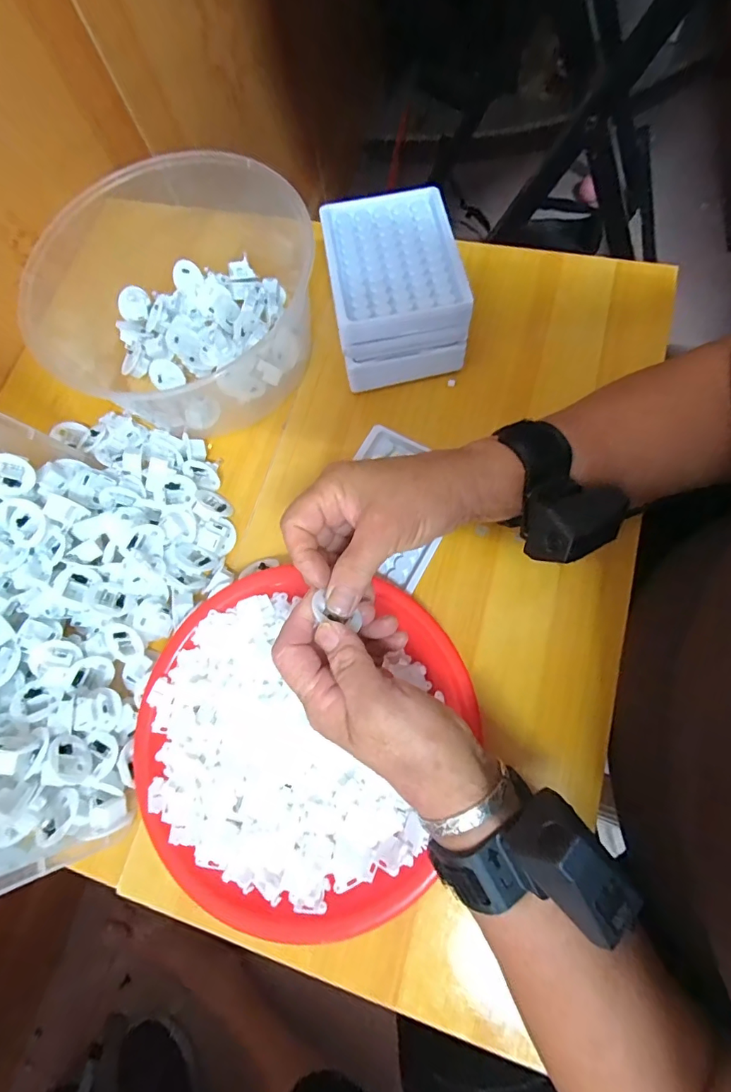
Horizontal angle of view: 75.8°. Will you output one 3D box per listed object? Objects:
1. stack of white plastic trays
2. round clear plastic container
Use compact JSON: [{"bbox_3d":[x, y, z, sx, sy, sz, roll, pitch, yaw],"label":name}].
[{"bbox_3d":[0.025,-0.214,0.390,0.105,0.071,0.133,-9,72,-2],"label":"stack of white plastic trays"},{"bbox_3d":[-0.162,-0.212,0.405,0.216,0.110,0.199,-2,73,6],"label":"round clear plastic container"}]

